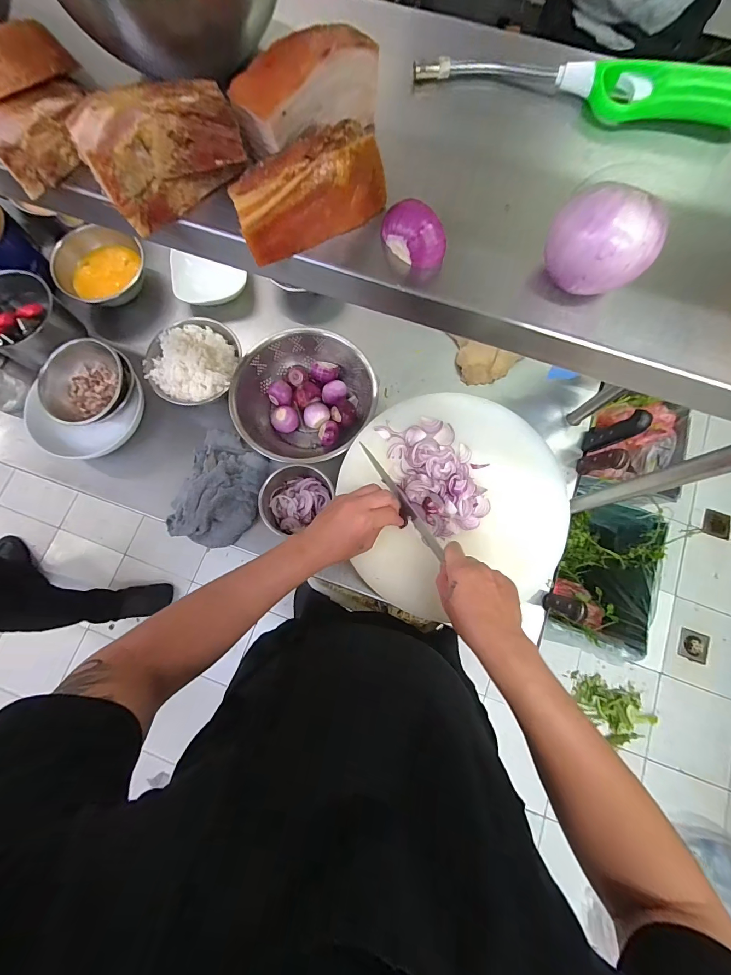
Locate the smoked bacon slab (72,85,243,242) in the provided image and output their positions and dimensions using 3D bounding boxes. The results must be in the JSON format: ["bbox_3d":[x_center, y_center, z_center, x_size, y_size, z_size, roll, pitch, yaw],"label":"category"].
[{"bbox_3d":[-0.126,-0.214,0.237,0.088,0.049,0.043,-28,79,-6],"label":"smoked bacon slab"}]

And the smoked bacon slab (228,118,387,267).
[{"bbox_3d":[-0.035,-0.185,0.237,0.096,0.041,0.030,-27,79,-6],"label":"smoked bacon slab"}]

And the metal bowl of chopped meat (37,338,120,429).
[{"bbox_3d":[-0.502,-0.182,0.674,0.140,0.066,0.148,0,77,0],"label":"metal bowl of chopped meat"}]

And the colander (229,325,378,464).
[{"bbox_3d":[-0.110,-0.163,0.682,0.246,0.114,0.226,0,77,0],"label":"colander"}]

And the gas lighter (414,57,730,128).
[{"bbox_3d":[0.159,-0.293,0.270,0.239,0.028,0.021,13,78,3],"label":"gas lighter"}]

